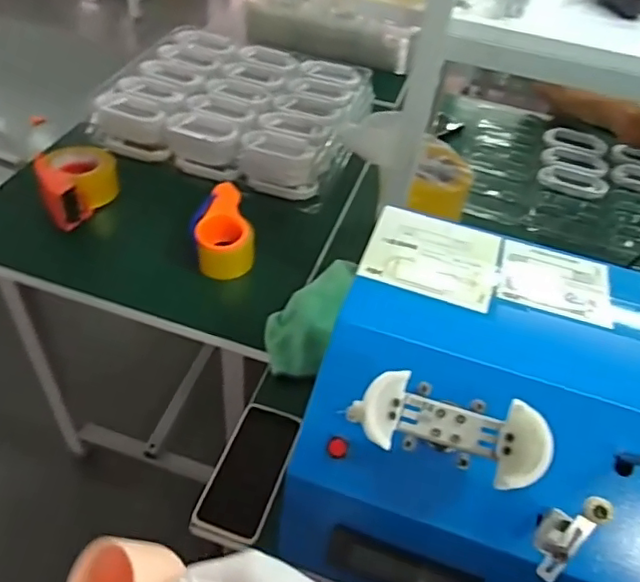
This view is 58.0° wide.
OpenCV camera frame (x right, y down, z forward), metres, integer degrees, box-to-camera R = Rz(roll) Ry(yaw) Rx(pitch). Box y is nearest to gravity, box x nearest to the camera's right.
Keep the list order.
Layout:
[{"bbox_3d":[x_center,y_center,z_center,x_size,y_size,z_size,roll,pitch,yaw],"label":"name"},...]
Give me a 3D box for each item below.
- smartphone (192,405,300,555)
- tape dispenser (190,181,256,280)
[{"bbox_3d":[-0.085,0.219,0.706,0.084,0.016,0.174,12,51,12],"label":"smartphone"},{"bbox_3d":[-0.163,-0.100,0.957,0.096,0.075,0.149,-6,47,-13],"label":"tape dispenser"}]

